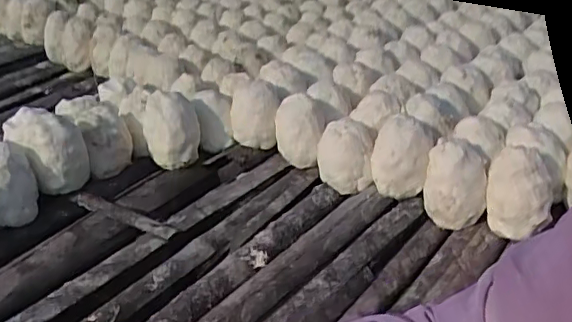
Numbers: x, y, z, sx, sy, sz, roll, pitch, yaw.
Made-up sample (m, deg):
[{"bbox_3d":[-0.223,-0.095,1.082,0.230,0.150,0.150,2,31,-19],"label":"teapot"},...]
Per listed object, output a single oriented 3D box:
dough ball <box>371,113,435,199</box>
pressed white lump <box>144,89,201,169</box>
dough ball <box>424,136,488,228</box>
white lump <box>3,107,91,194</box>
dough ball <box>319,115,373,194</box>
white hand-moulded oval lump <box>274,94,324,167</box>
[{"bbox_3d":[0.156,0.001,0.785,0.071,0.110,0.068,11,34,18],"label":"dough ball"},{"bbox_3d":[-0.171,-0.042,0.865,0.081,0.111,0.061,-6,33,-8],"label":"pressed white lump"},{"bbox_3d":[0.227,0.029,0.763,0.078,0.120,0.055,1,1,-10],"label":"dough ball"},{"bbox_3d":[-0.339,-0.020,0.817,0.082,0.106,0.140,-25,40,-33],"label":"white lump"},{"bbox_3d":[0.084,-0.006,0.822,0.077,0.083,0.071,2,33,4],"label":"dough ball"},{"bbox_3d":[0.021,-0.038,0.869,0.071,0.100,0.075,2,33,4],"label":"white hand-moulded oval lump"}]

